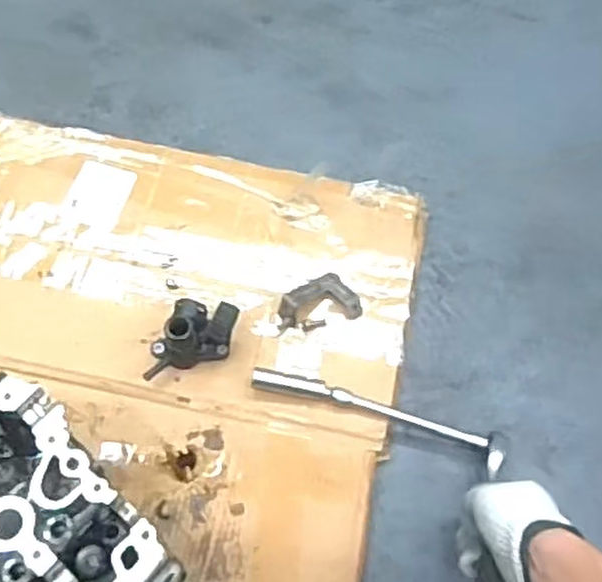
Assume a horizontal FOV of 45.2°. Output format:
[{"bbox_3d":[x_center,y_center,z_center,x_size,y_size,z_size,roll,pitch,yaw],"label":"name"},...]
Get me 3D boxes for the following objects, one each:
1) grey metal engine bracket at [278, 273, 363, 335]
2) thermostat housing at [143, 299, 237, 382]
[{"bbox_3d":[0.016,0.012,0.777,0.089,0.021,0.050,-13,66,-10],"label":"grey metal engine bracket"},{"bbox_3d":[-0.112,0.039,0.730,0.097,0.074,0.060,-11,64,-9],"label":"thermostat housing"}]

